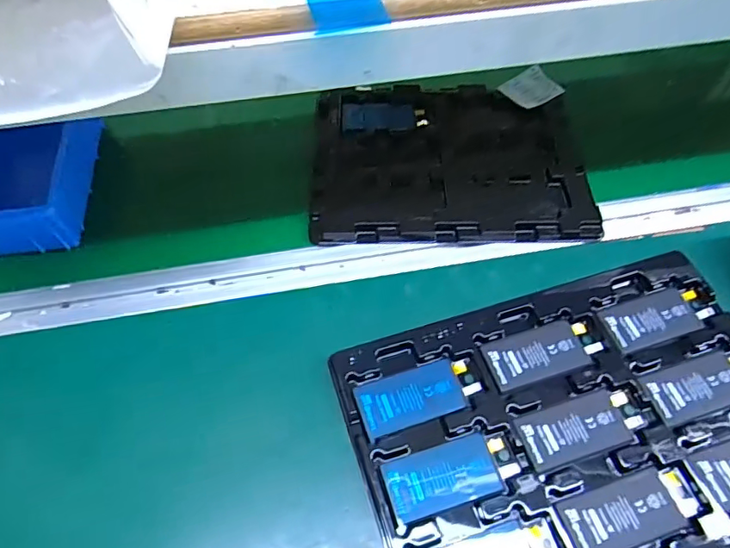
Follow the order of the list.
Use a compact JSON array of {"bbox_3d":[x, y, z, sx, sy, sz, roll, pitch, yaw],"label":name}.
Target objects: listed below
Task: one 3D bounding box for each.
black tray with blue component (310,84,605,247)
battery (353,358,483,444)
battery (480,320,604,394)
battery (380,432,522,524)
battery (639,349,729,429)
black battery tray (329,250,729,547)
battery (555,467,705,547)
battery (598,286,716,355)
[{"bbox_3d":[0.086,-0.124,0.543,0.276,0.012,0.210,1,57,0],"label":"black tray with blue component"},{"bbox_3d":[0.041,0.095,0.408,0.093,0.007,0.044,-16,58,-11],"label":"battery"},{"bbox_3d":[0.147,0.065,0.429,0.094,0.006,0.043,-16,58,-11],"label":"battery"},{"bbox_3d":[0.063,0.147,0.380,0.095,0.009,0.044,-14,58,-9],"label":"battery"},{"bbox_3d":[0.271,0.089,0.414,0.093,0.009,0.042,-16,56,-10],"label":"battery"},{"bbox_3d":[0.160,0.114,0.385,0.323,0.021,0.220,-18,59,-6],"label":"black battery tray"},{"bbox_3d":[0.188,0.166,0.364,0.098,0.004,0.041,-15,58,-10],"label":"battery"},{"bbox_3d":[0.251,0.037,0.446,0.091,0.008,0.043,-15,58,-10],"label":"battery"}]

